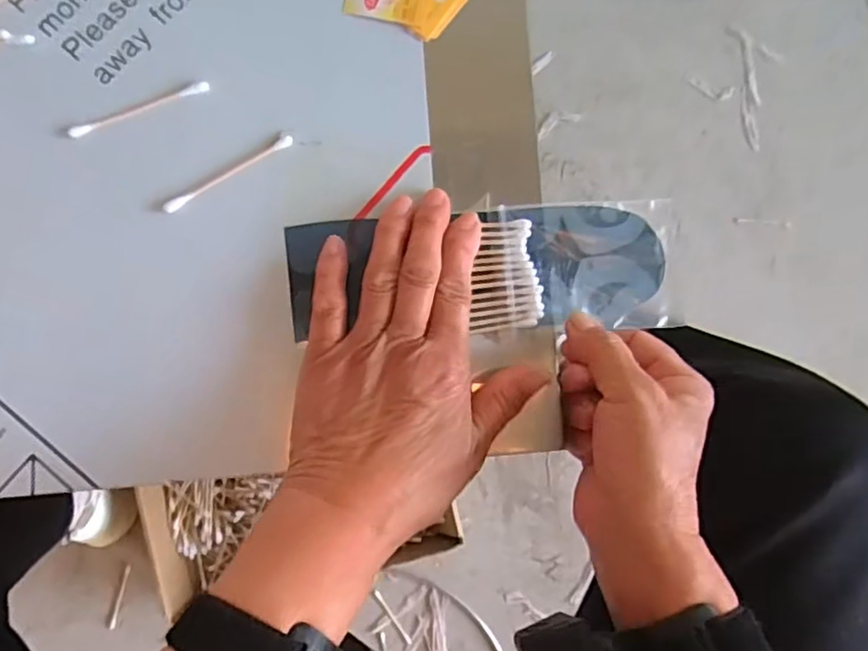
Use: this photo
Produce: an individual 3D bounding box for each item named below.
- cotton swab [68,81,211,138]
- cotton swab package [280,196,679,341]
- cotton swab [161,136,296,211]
[{"bbox_3d":[-0.148,-0.109,0.326,0.072,0.004,0.007,-22,89,-6],"label":"cotton swab"},{"bbox_3d":[0.028,-0.031,0.334,0.201,0.013,0.068,0,87,-5],"label":"cotton swab package"},{"bbox_3d":[-0.103,-0.077,0.326,0.072,0.004,0.006,-32,90,-6],"label":"cotton swab"}]

